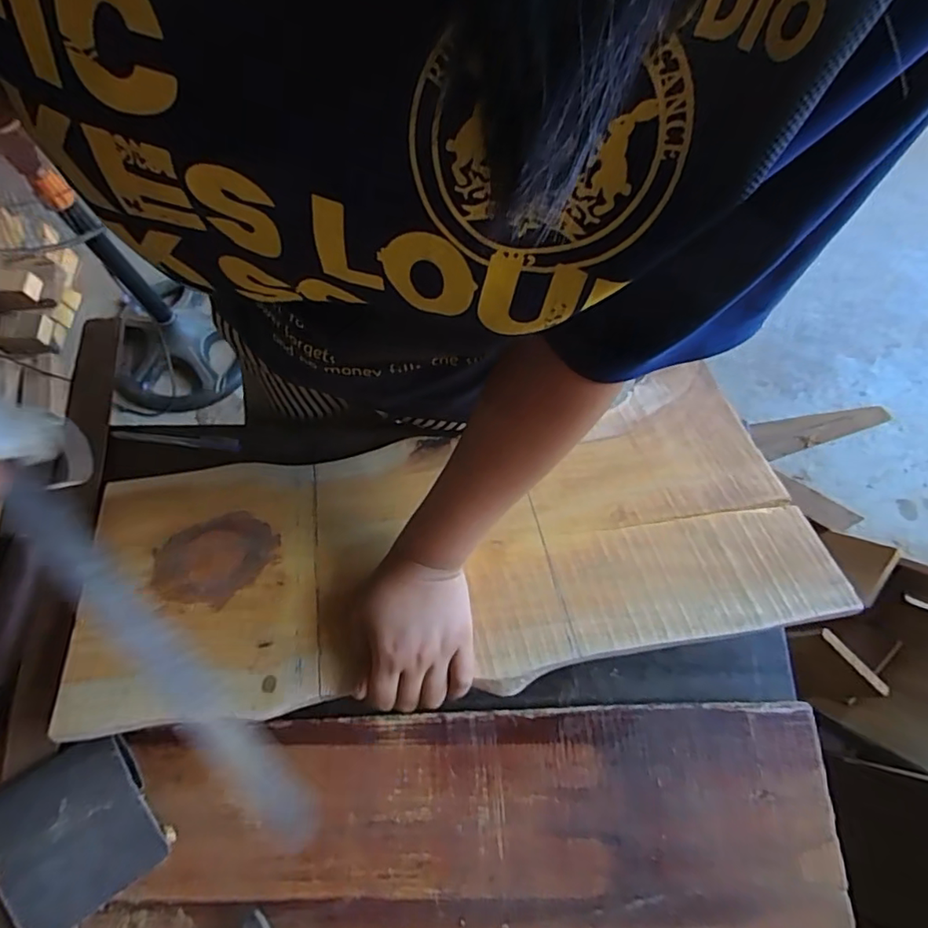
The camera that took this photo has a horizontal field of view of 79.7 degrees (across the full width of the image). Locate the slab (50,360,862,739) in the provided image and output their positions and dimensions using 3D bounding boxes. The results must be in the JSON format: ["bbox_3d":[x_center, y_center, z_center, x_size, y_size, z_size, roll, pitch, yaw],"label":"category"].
[{"bbox_3d":[-0.014,0.067,0.488,0.604,0.013,0.258,-11,56,-7],"label":"slab"}]

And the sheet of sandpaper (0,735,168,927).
[{"bbox_3d":[-0.298,0.281,0.427,0.097,0.037,0.113,-24,78,-7],"label":"sheet of sandpaper"}]

